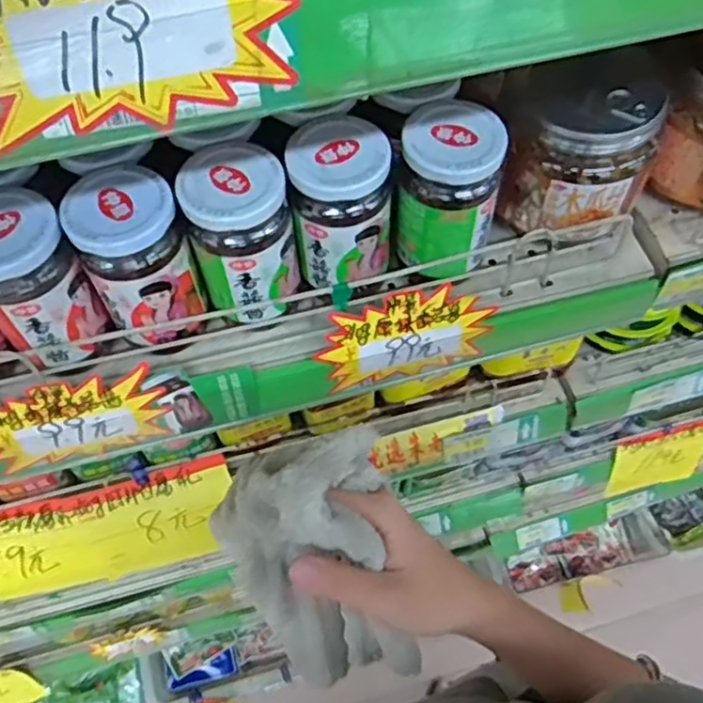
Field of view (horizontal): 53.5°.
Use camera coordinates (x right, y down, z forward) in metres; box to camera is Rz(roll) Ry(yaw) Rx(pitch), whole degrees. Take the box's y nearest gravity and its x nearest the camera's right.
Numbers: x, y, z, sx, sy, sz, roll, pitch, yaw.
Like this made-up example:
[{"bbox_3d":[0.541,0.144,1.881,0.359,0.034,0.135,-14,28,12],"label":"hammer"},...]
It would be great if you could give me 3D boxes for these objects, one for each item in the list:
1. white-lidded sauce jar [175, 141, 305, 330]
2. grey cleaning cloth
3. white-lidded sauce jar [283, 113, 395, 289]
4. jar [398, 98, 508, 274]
[{"bbox_3d":[-0.065,-0.068,0.425,0.059,0.097,0.064,0,61,0],"label":"white-lidded sauce jar"},{"bbox_3d":[-0.019,0.116,0.395,0.086,0.101,0.123,-11,61,-5],"label":"grey cleaning cloth"},{"bbox_3d":[-0.005,-0.089,0.432,0.059,0.091,0.061,0,61,0],"label":"white-lidded sauce jar"},{"bbox_3d":[0.059,-0.100,0.439,0.062,0.091,0.064,0,61,1],"label":"jar"}]

